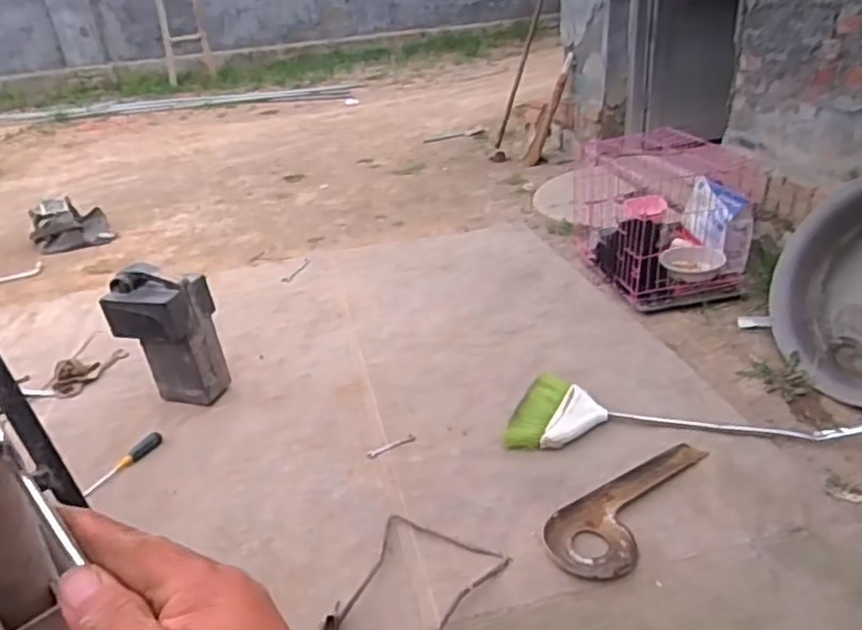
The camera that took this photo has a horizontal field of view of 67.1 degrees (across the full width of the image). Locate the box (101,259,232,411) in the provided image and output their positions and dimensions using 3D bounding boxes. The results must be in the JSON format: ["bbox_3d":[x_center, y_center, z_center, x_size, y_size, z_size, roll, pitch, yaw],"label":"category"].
[{"bbox_3d":[-0.705,0.048,1.717,0.276,0.359,0.146,4,30,16],"label":"box"}]

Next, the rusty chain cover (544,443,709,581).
[{"bbox_3d":[0.388,0.372,1.320,0.178,0.028,0.443,18,36,35],"label":"rusty chain cover"}]

